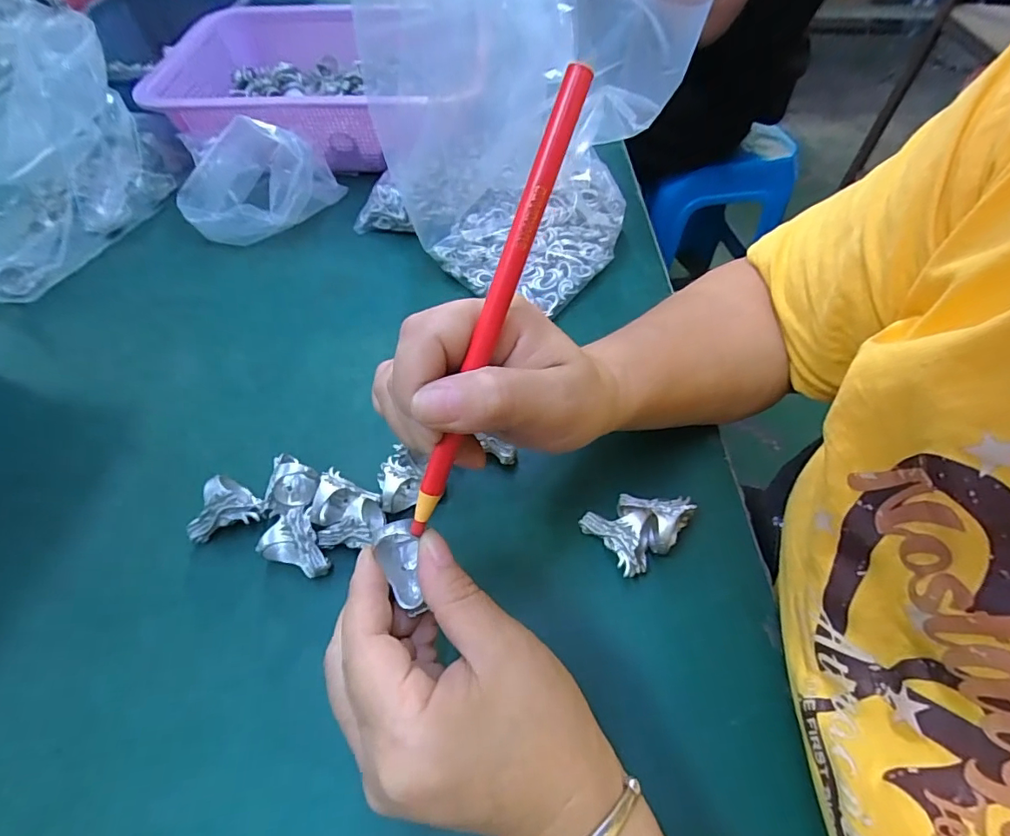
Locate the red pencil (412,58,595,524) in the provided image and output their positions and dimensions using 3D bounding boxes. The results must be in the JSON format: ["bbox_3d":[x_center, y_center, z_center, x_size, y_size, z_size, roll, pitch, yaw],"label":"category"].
[{"bbox_3d":[-0.005,-0.032,0.177,0.010,0.169,0.007,25,15,18],"label":"red pencil"}]

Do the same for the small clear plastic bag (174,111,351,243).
[{"bbox_3d":[-0.214,-0.211,0.434,0.126,0.080,0.092,-6,55,-3],"label":"small clear plastic bag"}]

